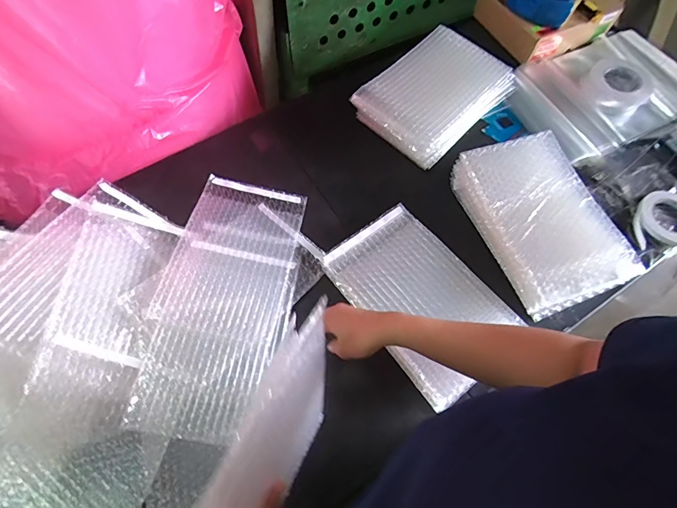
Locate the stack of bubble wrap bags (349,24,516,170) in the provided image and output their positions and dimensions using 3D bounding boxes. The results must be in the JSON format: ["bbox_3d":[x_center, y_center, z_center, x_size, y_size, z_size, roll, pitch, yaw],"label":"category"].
[{"bbox_3d":[0.192,-0.322,0.818,0.194,0.081,0.287,42,71,17],"label":"stack of bubble wrap bags"}]

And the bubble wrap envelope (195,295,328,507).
[{"bbox_3d":[-0.066,0.207,0.437,0.022,0.291,0.211,21,52,15],"label":"bubble wrap envelope"}]

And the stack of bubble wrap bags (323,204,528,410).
[{"bbox_3d":[0.124,0.063,0.663,0.189,0.046,0.293,-35,70,-16],"label":"stack of bubble wrap bags"}]

